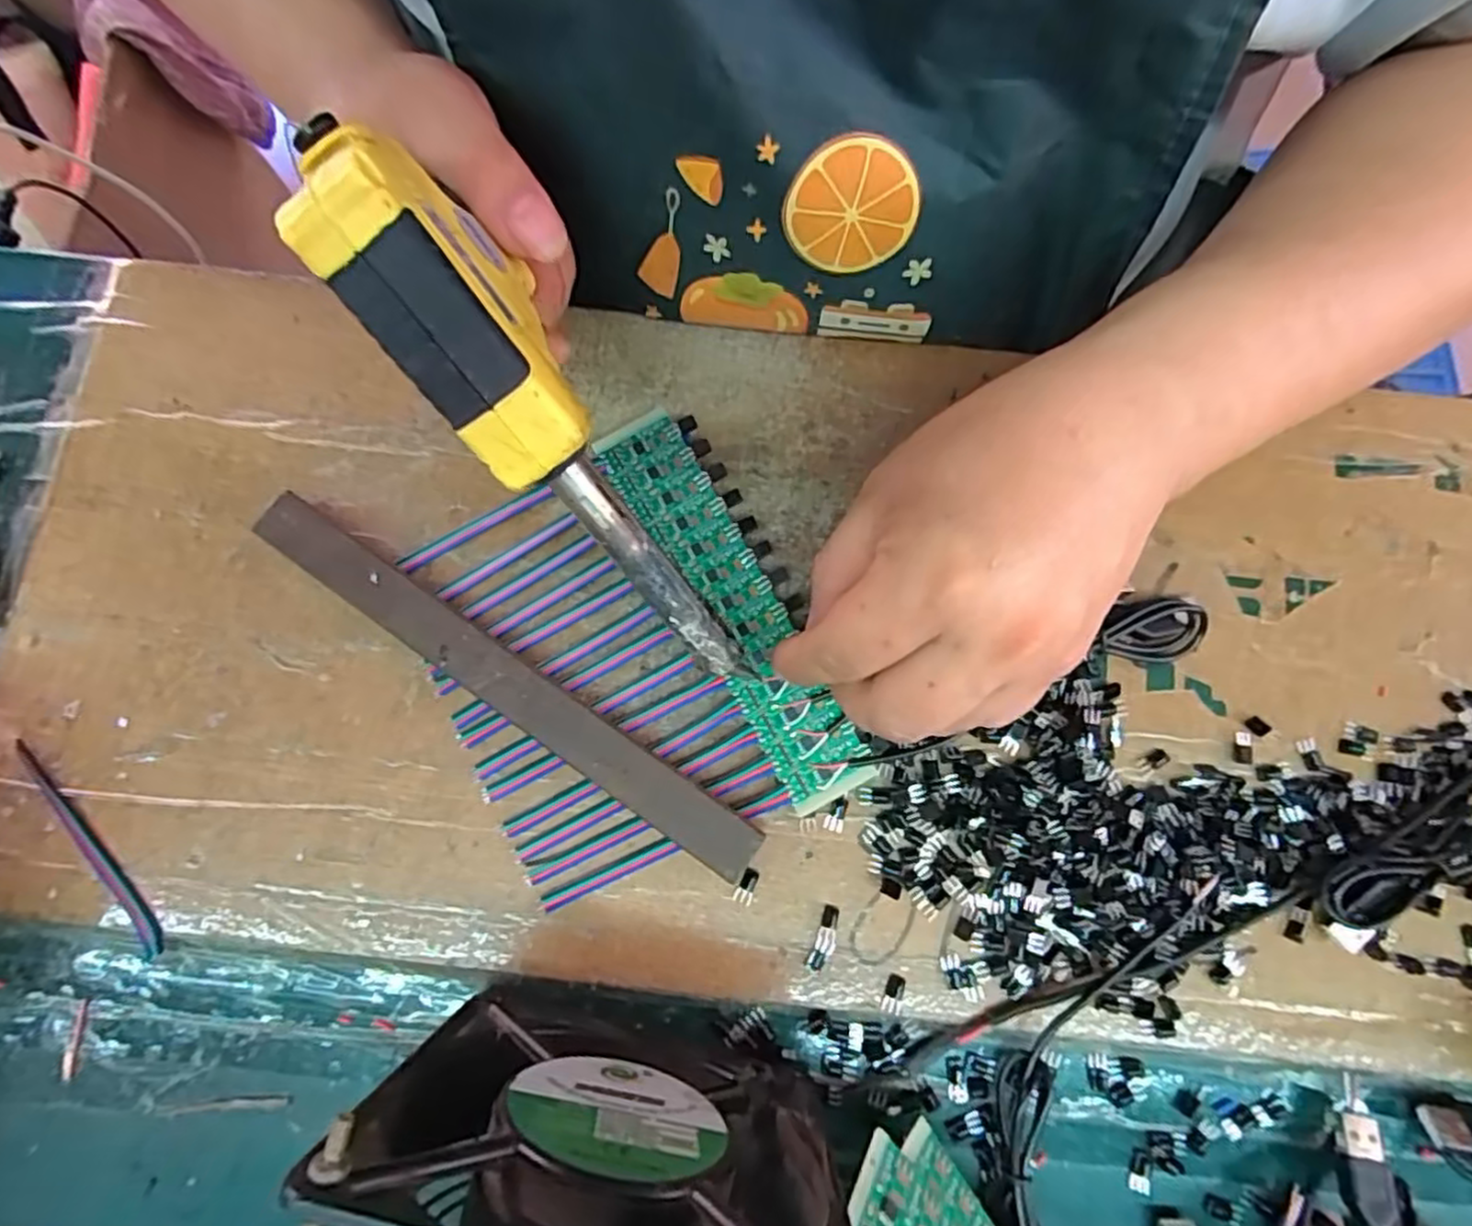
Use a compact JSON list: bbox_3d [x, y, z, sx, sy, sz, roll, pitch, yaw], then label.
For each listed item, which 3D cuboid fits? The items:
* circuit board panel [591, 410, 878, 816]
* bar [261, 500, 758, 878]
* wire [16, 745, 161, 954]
[{"bbox_3d":[-0.003,-0.005,0.275,0.035,0.005,0.162,-28,79,-6],"label":"circuit board panel"},{"bbox_3d":[-0.085,0.025,0.264,0.214,0.019,0.018,35,80,6],"label":"bar"},{"bbox_3d":[-0.231,0.082,0.259,0.008,0.004,0.094,-38,81,-8],"label":"wire"}]

